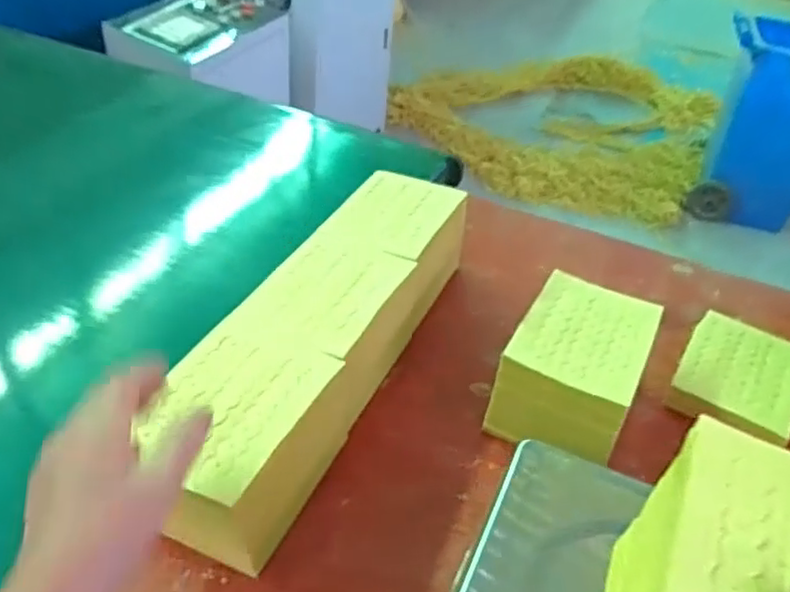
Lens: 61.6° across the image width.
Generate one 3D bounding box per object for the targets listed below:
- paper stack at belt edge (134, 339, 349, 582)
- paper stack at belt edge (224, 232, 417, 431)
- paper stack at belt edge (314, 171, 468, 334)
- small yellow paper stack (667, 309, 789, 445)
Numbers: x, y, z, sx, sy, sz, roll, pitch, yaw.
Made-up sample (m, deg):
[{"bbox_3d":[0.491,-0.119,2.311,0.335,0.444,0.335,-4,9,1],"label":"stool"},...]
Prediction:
[{"bbox_3d":[-0.132,0.124,0.550,0.117,0.116,0.159,19,41,15],"label":"paper stack at belt edge"},{"bbox_3d":[-0.063,0.029,0.668,0.132,0.104,0.186,16,40,12],"label":"paper stack at belt edge"},{"bbox_3d":[-0.003,-0.057,0.772,0.123,0.105,0.156,20,41,16],"label":"paper stack at belt edge"},{"bbox_3d":[0.378,0.087,0.725,0.118,0.030,0.172,25,43,22],"label":"small yellow paper stack"}]

